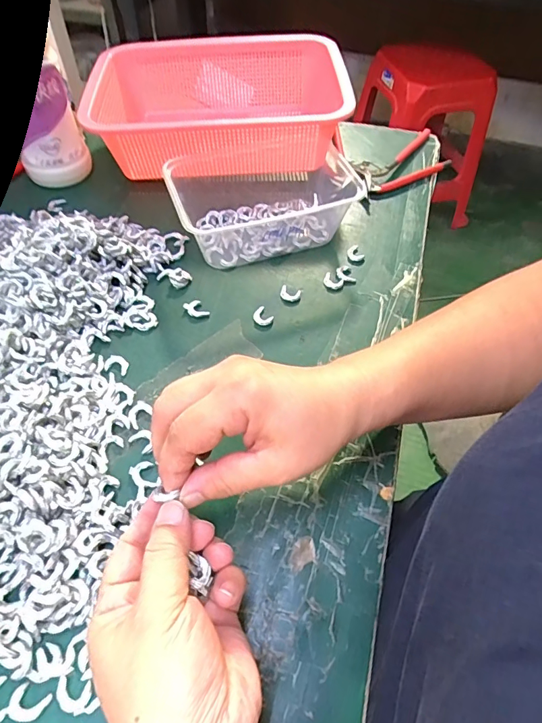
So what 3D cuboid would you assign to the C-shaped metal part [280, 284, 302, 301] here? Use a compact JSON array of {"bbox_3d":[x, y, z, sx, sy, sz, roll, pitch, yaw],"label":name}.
[{"bbox_3d":[0.017,-0.060,0.391,0.018,0.004,0.015,20,57,10],"label":"C-shaped metal part"}]

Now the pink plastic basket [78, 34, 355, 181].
[{"bbox_3d":[-0.057,-0.276,0.491,0.256,0.081,0.192,-4,54,-4],"label":"pink plastic basket"}]

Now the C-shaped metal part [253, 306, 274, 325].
[{"bbox_3d":[-0.007,-0.038,0.376,0.016,0.004,0.019,-32,63,-23],"label":"C-shaped metal part"}]

